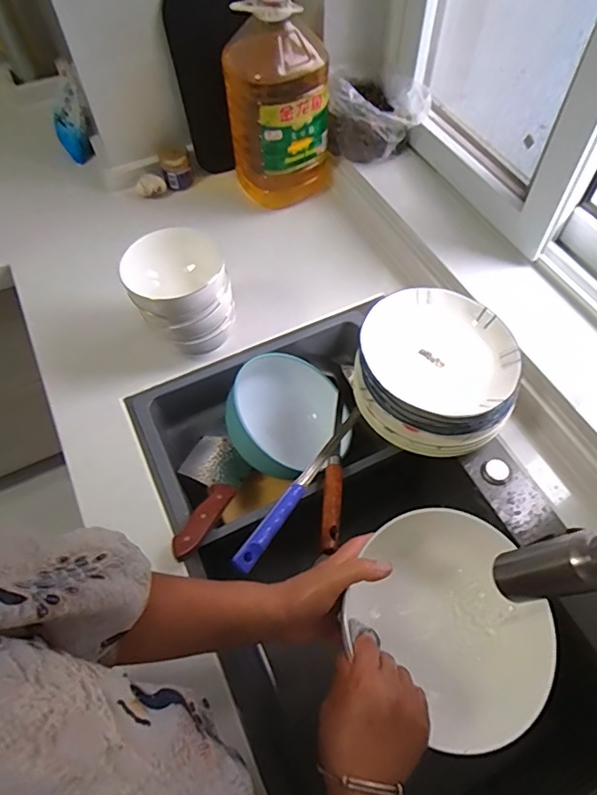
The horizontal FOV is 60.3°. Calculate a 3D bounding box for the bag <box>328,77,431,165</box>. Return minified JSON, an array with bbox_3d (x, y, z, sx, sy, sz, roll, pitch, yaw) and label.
[{"bbox_3d":[0.140,-0.488,0.891,0.157,0.114,0.102,16,60,10],"label":"bag"}]

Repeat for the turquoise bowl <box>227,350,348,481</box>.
[{"bbox_3d":[-0.010,0.020,0.708,0.158,0.087,0.183,5,59,5],"label":"turquoise bowl"}]

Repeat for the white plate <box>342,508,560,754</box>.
[{"bbox_3d":[0.156,0.217,0.525,0.197,0.066,0.184,-1,59,1],"label":"white plate"}]

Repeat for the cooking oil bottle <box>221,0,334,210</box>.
[{"bbox_3d":[-0.030,-0.486,0.847,0.138,0.328,0.128,-30,63,-16],"label":"cooking oil bottle"}]

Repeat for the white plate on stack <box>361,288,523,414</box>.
[{"bbox_3d":[0.178,-0.059,0.648,0.185,0.034,0.187,-1,59,1],"label":"white plate on stack"}]

